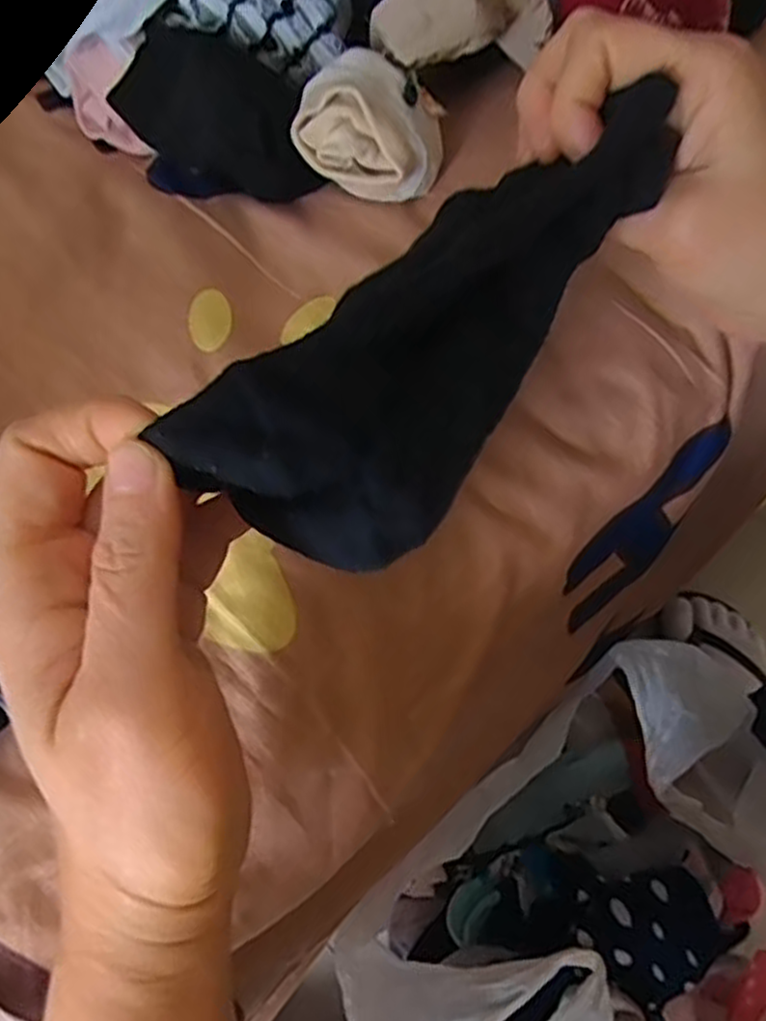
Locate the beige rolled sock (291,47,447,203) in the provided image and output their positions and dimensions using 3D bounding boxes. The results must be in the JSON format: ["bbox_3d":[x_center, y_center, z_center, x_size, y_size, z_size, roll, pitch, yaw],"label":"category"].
[{"bbox_3d":[-0.005,-0.173,0.354,0.059,0.050,0.056,-2,60,3],"label":"beige rolled sock"}]

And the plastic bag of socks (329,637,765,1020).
[{"bbox_3d":[0.152,0.274,0.512,0.325,0.156,0.221,-40,65,-17],"label":"plastic bag of socks"}]

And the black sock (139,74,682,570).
[{"bbox_3d":[0.020,-0.058,0.215,0.061,0.044,0.176,32,63,20],"label":"black sock"}]

